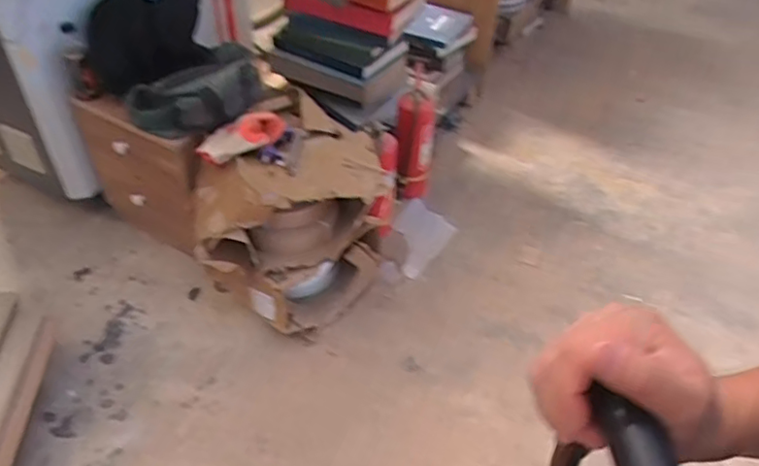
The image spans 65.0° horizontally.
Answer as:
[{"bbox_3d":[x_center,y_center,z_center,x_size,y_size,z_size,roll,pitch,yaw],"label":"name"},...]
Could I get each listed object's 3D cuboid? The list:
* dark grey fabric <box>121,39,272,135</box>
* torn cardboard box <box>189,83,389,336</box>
[{"bbox_3d":[-0.484,-0.384,1.585,0.354,0.166,0.193,-12,50,-16],"label":"dark grey fabric"},{"bbox_3d":[-0.260,-0.014,1.736,0.416,0.457,0.492,30,52,21],"label":"torn cardboard box"}]

